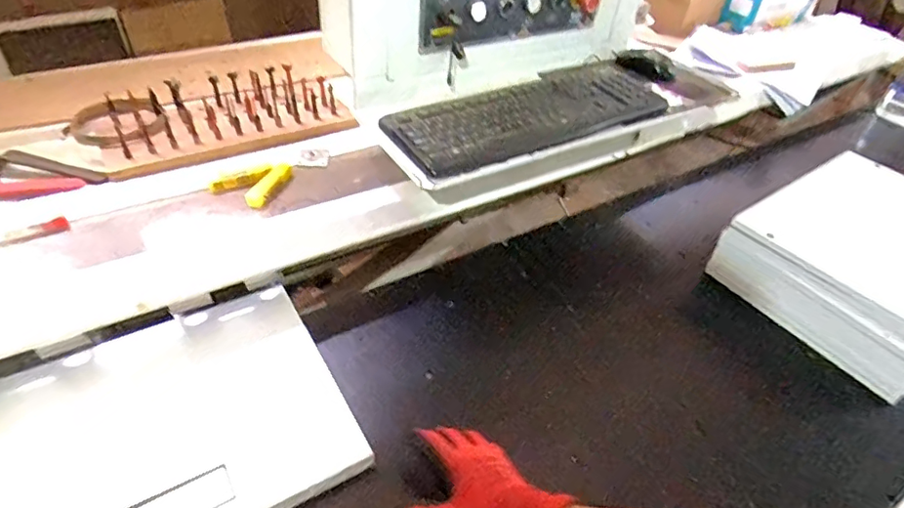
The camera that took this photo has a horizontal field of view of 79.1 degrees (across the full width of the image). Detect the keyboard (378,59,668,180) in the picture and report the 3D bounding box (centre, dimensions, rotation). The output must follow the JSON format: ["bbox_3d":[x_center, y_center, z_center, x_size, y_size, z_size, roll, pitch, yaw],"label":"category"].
[{"bbox_3d":[0.127,-0.222,0.837,0.478,0.039,0.200,-26,50,-30],"label":"keyboard"}]

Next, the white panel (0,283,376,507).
[{"bbox_3d":[-0.321,0.190,0.613,0.367,0.032,0.306,-21,48,-26],"label":"white panel"}]

